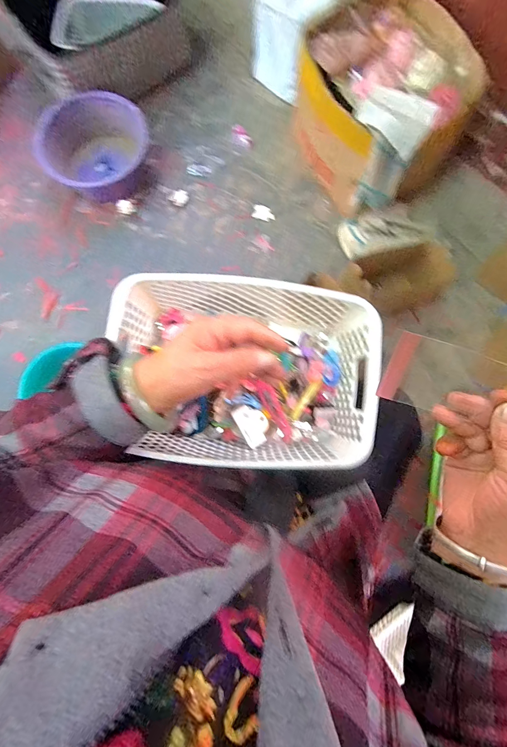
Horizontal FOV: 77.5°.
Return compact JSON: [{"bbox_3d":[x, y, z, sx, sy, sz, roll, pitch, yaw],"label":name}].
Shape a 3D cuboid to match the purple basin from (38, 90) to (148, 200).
[{"bbox_3d":[-0.423,-0.623,0.877,0.259,0.116,0.270,24,80,4],"label":"purple basin"}]

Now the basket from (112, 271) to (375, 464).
[{"bbox_3d":[0.001,-0.003,0.379,0.301,0.114,0.240,0,79,0],"label":"basket"}]

